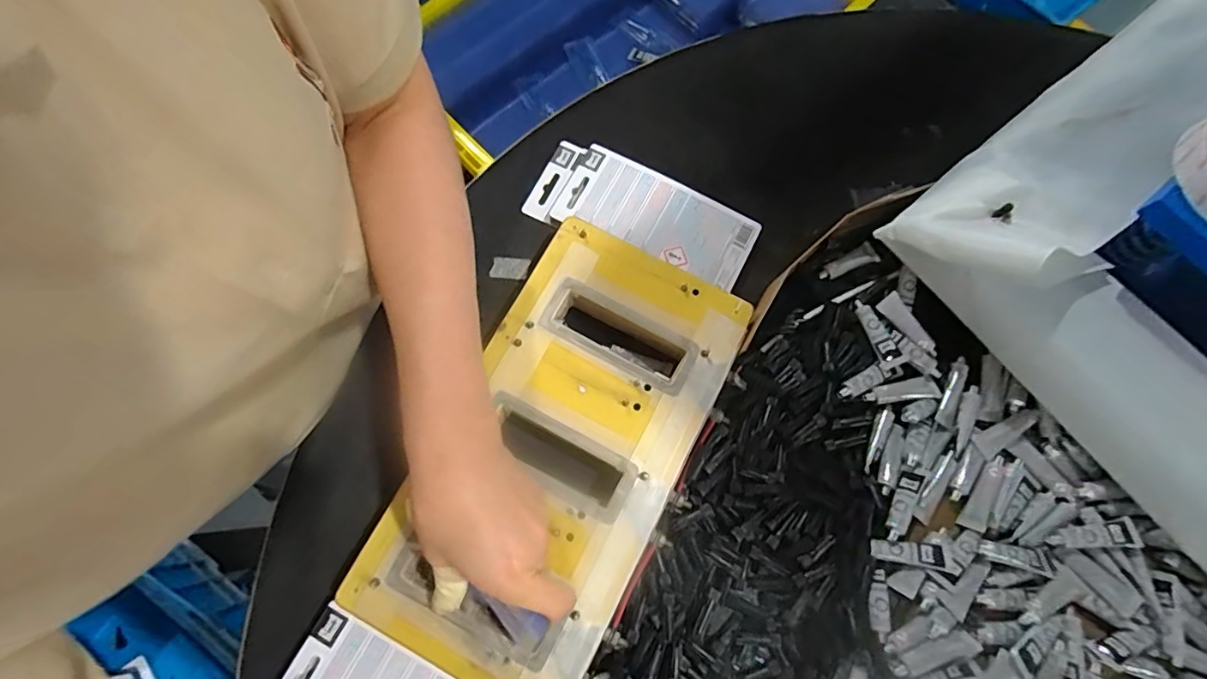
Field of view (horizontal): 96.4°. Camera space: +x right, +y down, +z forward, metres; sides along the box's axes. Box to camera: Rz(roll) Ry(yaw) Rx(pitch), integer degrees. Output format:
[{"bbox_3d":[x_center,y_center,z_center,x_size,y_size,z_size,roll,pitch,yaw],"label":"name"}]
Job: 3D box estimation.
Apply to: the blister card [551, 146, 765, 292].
[{"bbox_3d":[0.045,-0.103,0.460,0.164,0.017,0.070,26,75,7],"label":"blister card"}]

